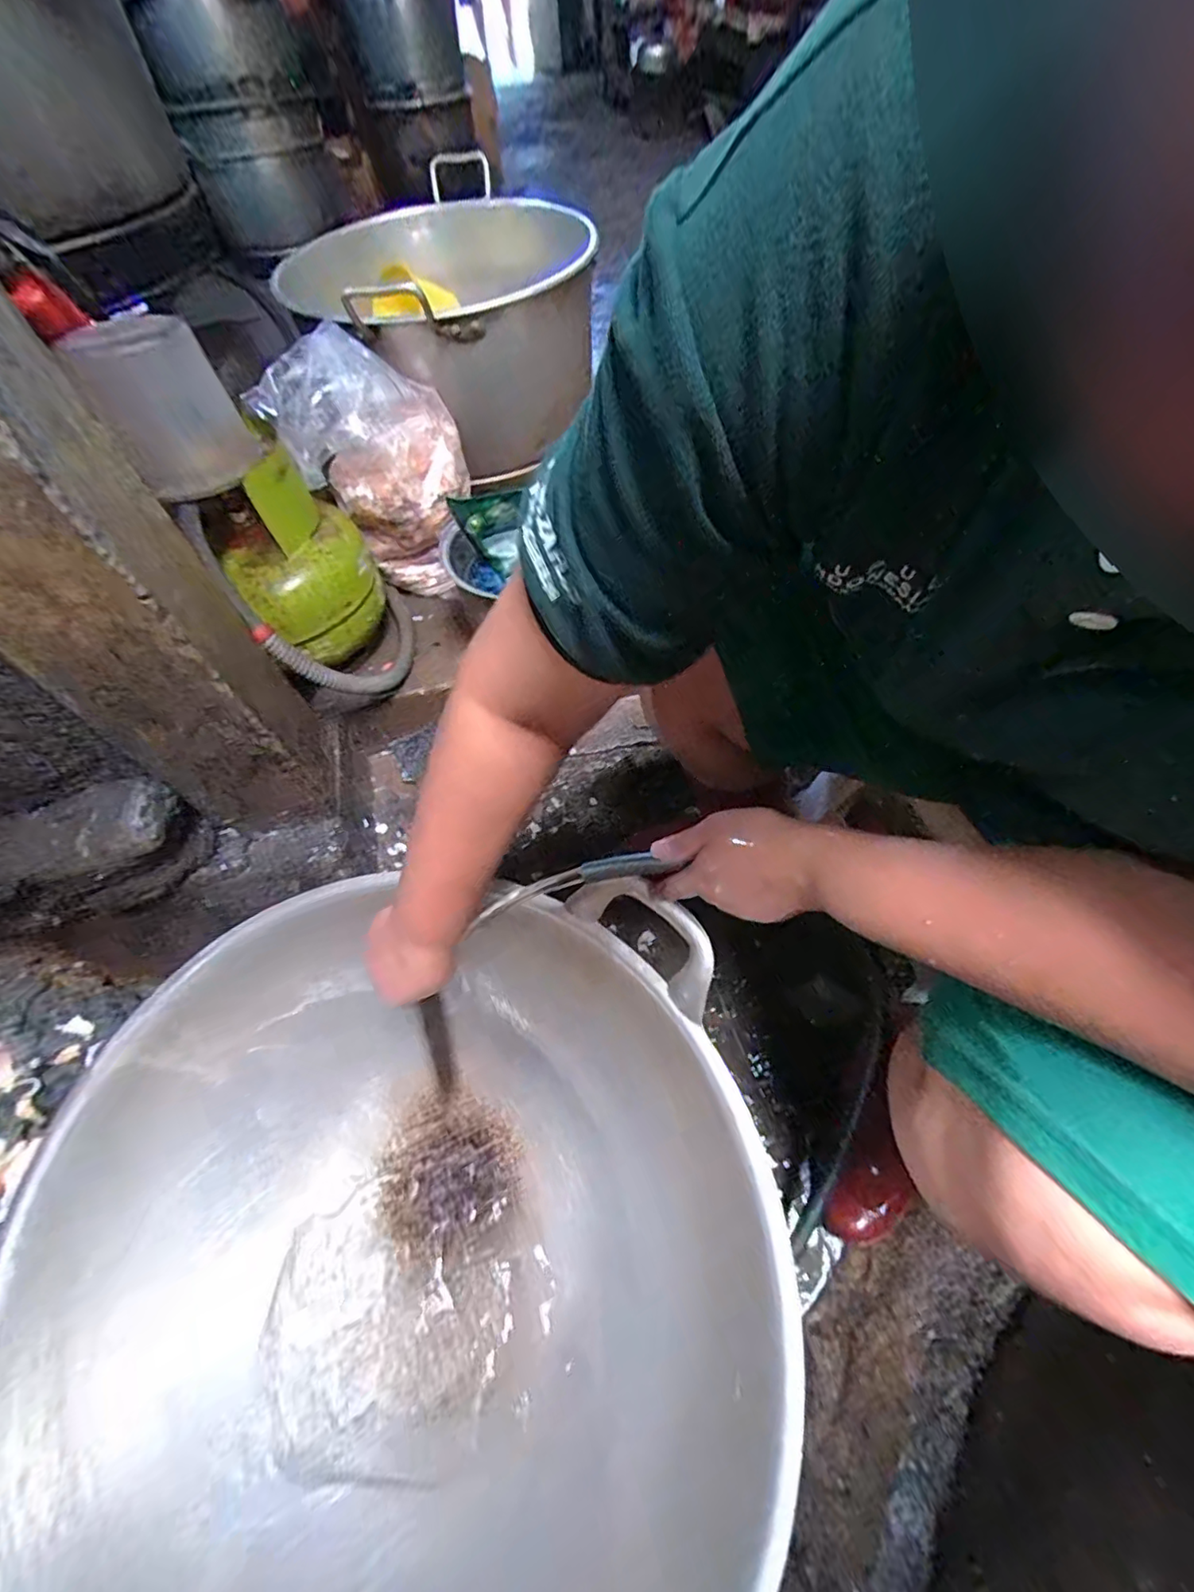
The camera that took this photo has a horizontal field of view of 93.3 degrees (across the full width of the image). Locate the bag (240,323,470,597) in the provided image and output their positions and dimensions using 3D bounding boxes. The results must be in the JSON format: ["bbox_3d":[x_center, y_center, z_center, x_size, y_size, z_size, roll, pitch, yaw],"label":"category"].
[{"bbox_3d":[-0.304,-0.463,0.826,0.243,0.313,0.143,-24,58,-10],"label":"bag"}]

